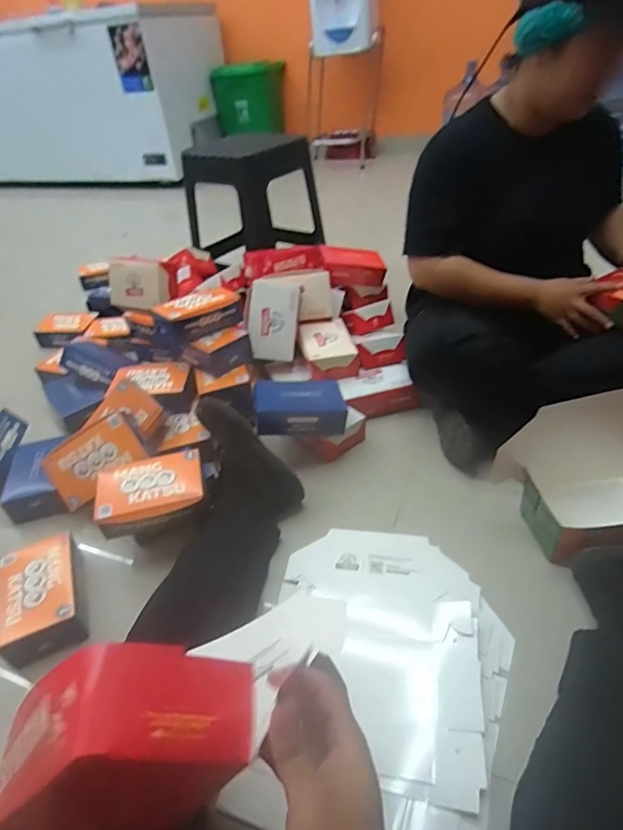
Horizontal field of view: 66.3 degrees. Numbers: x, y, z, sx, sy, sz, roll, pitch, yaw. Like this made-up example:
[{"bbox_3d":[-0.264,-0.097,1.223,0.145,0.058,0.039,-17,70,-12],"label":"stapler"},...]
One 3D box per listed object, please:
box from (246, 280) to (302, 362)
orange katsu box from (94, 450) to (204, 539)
[{"bbox_3d":[-0.090,-0.219,1.112,0.119,0.179,0.045,6,7,-9],"label":"box"},{"bbox_3d":[-0.277,0.136,0.833,0.176,0.059,0.120,-13,40,-8],"label":"orange katsu box"}]

